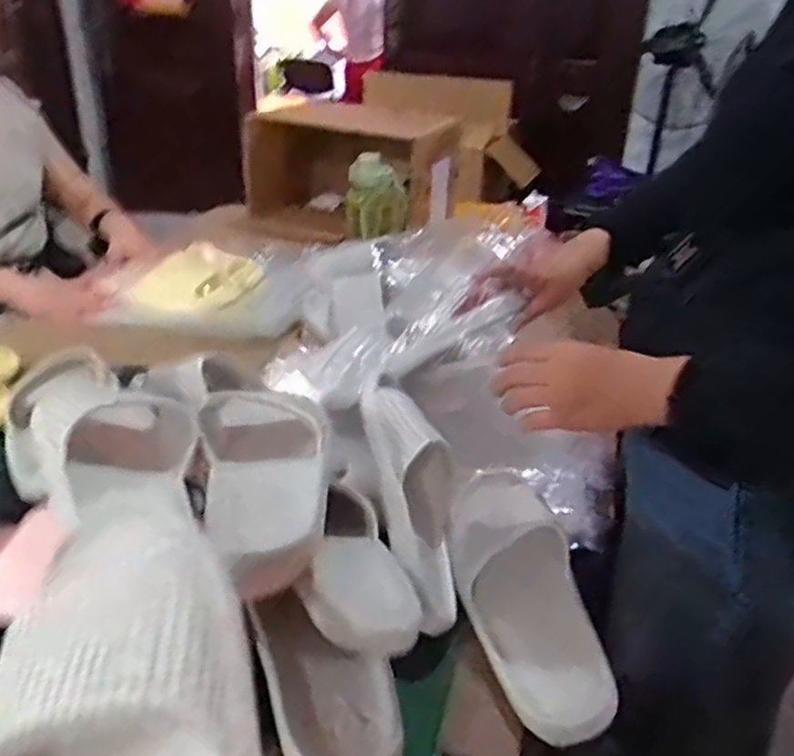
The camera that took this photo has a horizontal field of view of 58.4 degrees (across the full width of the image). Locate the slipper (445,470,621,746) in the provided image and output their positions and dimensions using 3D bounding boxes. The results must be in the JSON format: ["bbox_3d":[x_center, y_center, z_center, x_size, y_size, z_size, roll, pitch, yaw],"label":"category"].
[{"bbox_3d":[0.106,0.182,0.617,0.104,0.063,0.257,-23,40,4],"label":"slipper"}]

